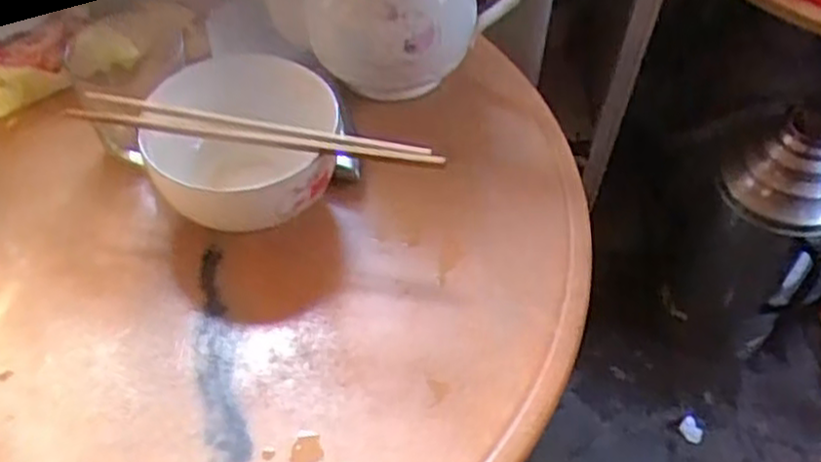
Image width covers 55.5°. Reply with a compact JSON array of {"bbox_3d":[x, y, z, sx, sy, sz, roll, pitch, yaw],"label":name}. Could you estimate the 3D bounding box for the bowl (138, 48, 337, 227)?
[{"bbox_3d":[-0.106,-0.053,0.509,0.114,0.078,0.112,1,52,-2],"label":"bowl"}]

